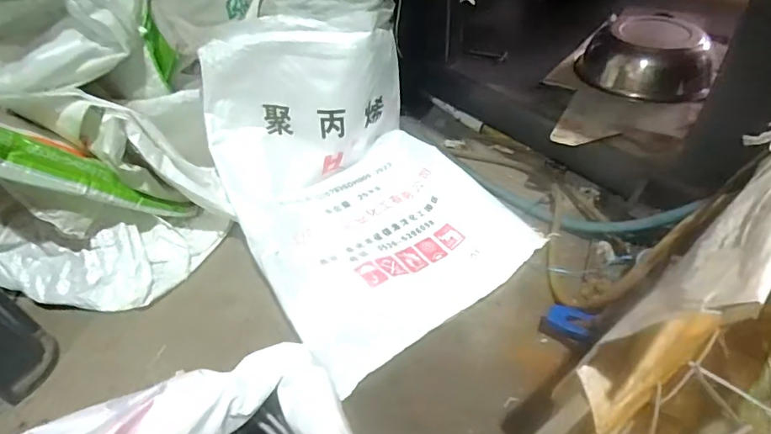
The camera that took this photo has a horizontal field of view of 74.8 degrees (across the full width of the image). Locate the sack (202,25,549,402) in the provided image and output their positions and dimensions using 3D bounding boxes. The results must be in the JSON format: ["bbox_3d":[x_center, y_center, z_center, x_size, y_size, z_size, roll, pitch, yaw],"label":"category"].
[{"bbox_3d":[-0.040,-0.117,1.074,0.554,0.371,0.648,-25,48,-22],"label":"sack"}]

